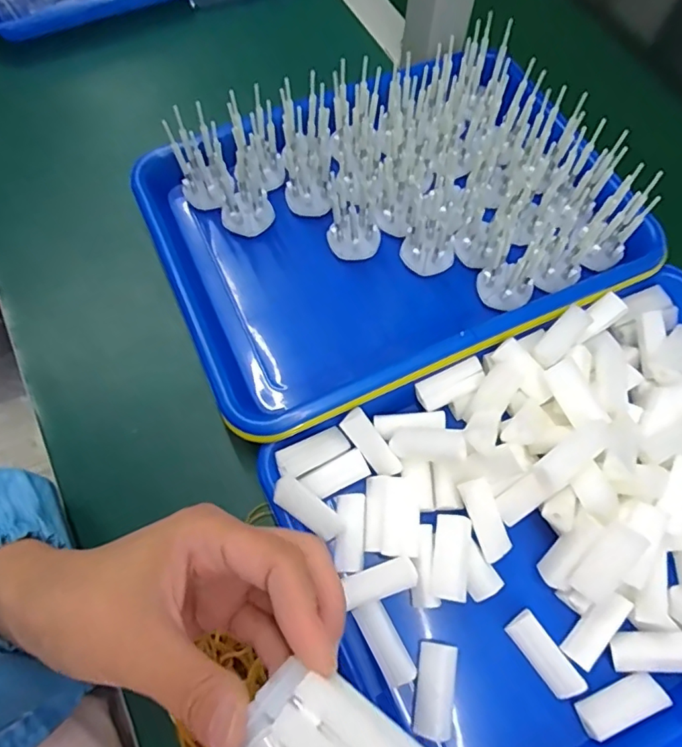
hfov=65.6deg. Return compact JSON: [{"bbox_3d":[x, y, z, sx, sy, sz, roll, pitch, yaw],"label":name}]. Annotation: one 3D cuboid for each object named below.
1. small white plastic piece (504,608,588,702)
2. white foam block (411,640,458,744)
[{"bbox_3d":[0.115,0.159,0.298,0.018,0.012,0.046,-32,70,-13],"label":"small white plastic piece"},{"bbox_3d":[0.051,0.175,0.294,0.020,0.017,0.046,8,67,3],"label":"white foam block"}]

